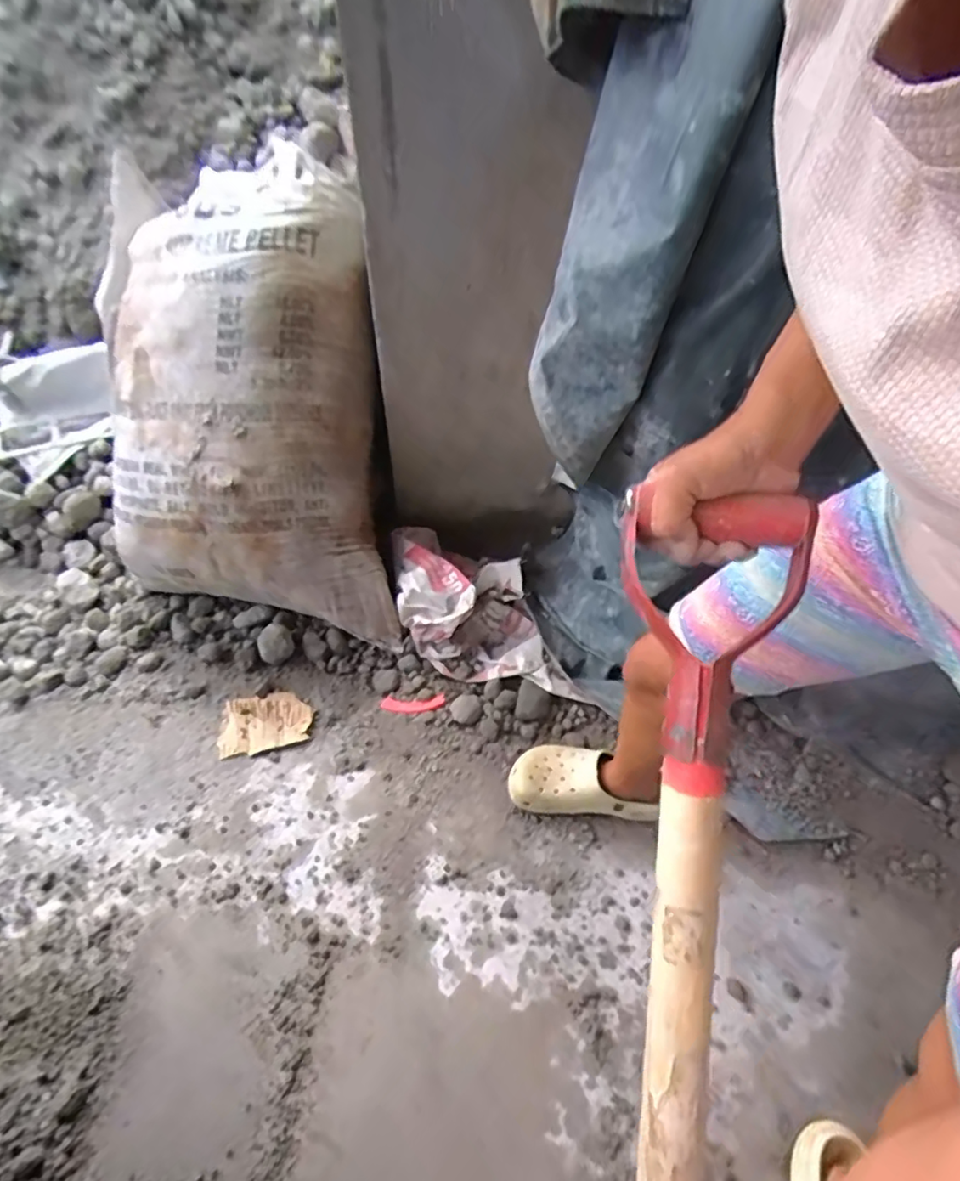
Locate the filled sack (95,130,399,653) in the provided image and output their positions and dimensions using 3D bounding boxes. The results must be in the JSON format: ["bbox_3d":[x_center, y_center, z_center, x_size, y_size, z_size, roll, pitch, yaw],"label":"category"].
[{"bbox_3d":[-0.423,-0.315,1.046,0.475,0.844,0.241,-6,5,-14],"label":"filled sack"}]

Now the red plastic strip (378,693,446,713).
[{"bbox_3d":[-0.120,0.201,1.066,0.111,0.007,0.032,-4,50,-1],"label":"red plastic strip"}]

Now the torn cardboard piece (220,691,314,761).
[{"bbox_3d":[-0.375,0.229,1.047,0.154,0.009,0.107,-7,50,-4],"label":"torn cardboard piece"}]

